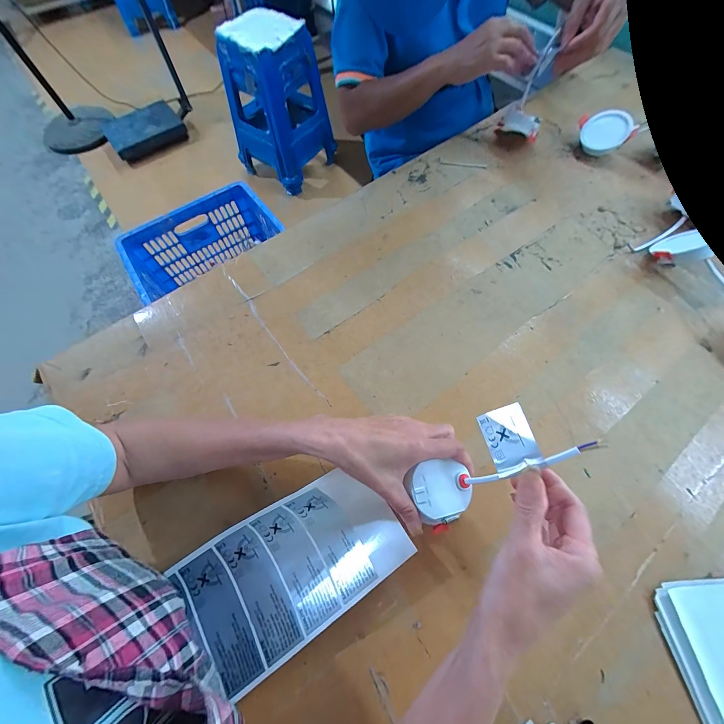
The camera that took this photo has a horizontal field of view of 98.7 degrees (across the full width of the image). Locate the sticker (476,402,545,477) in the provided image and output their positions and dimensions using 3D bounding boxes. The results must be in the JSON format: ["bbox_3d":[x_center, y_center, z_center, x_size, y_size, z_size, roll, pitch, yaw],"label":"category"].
[{"bbox_3d":[0.130,0.069,0.275,0.039,0.008,0.056,-30,57,30],"label":"sticker"}]

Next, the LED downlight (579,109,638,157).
[{"bbox_3d":[0.418,-0.396,0.534,0.070,0.021,0.071,-16,90,28],"label":"LED downlight"}]

